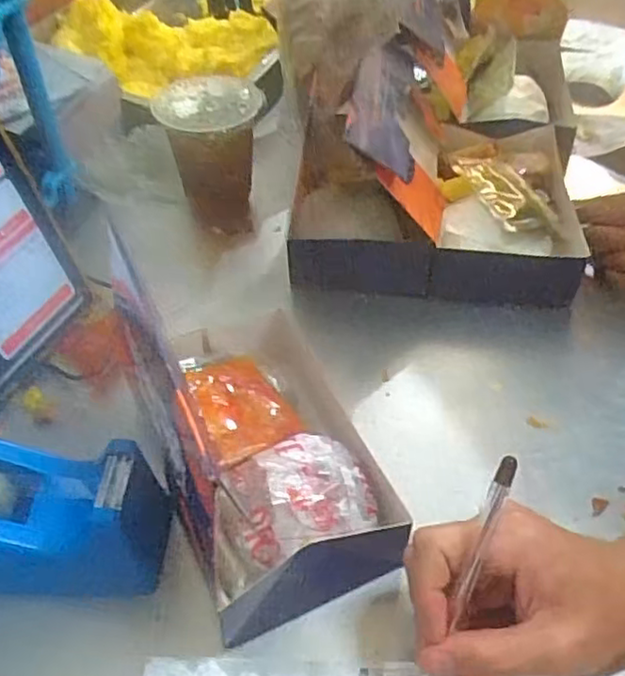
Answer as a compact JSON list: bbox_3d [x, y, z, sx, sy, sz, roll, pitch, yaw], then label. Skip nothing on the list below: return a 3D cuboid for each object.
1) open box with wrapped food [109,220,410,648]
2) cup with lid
[{"bbox_3d":[-0.047,0.040,0.421,0.113,0.058,0.255,-19,51,-15],"label":"open box with wrapped food"},{"bbox_3d":[-0.079,-0.150,0.558,0.090,0.110,0.080,-10,49,-8],"label":"cup with lid"}]

